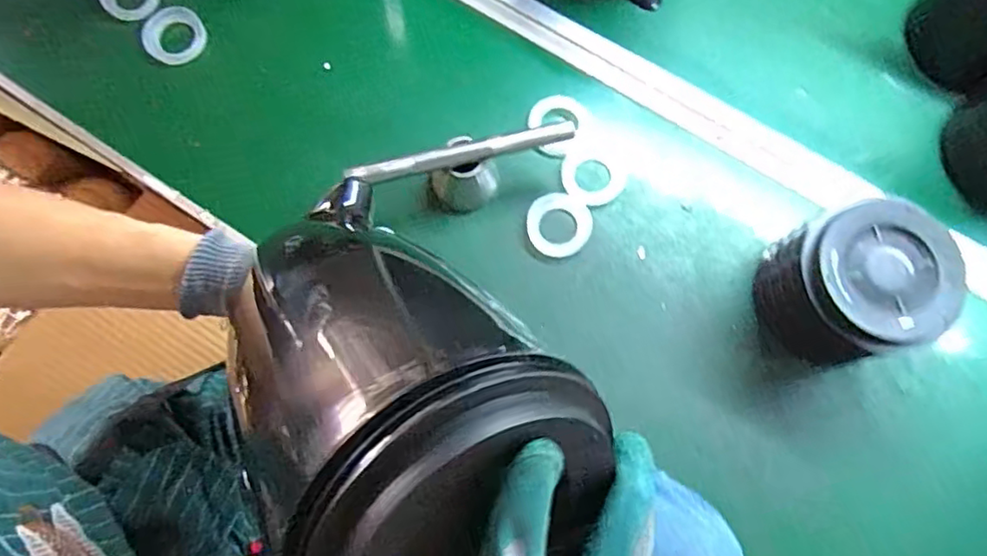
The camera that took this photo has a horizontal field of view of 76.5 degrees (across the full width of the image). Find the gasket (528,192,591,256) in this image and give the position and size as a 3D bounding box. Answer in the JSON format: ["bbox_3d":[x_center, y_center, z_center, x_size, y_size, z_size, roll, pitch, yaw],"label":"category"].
[{"bbox_3d":[0.061,-0.050,0.582,0.059,0.005,0.058,-15,75,-6],"label":"gasket"}]

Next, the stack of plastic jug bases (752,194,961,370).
[{"bbox_3d":[0.294,0.009,0.516,0.118,0.098,0.116,-8,74,-4],"label":"stack of plastic jug bases"}]

